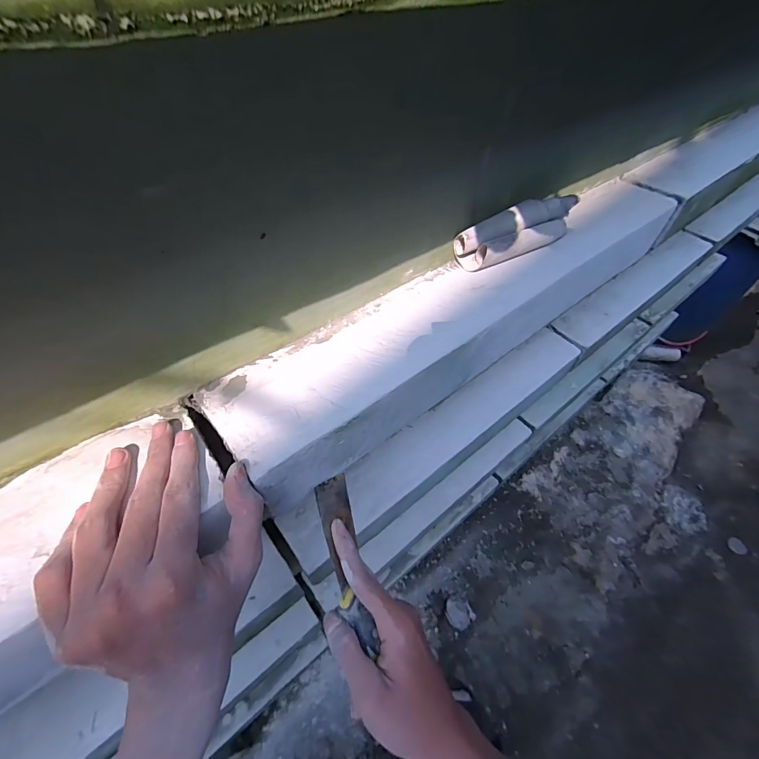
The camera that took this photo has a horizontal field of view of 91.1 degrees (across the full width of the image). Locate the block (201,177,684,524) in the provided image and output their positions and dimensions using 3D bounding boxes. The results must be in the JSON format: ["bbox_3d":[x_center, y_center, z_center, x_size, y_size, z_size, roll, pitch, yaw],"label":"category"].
[{"bbox_3d":[0.117,-0.074,0.386,0.563,0.079,0.099,-30,63,-24],"label":"block"}]

